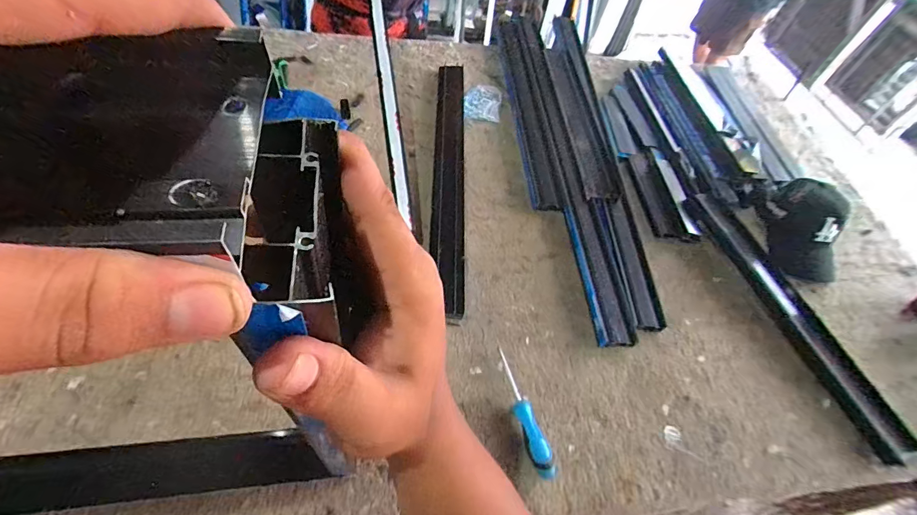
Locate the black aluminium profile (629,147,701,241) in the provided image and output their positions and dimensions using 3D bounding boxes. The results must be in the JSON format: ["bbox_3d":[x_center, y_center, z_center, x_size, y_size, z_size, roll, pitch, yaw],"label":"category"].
[{"bbox_3d":[0.471,-0.153,0.962,0.087,0.028,0.279,2,56,-9],"label":"black aluminium profile"}]

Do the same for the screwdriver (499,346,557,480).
[{"bbox_3d":[0.100,0.243,0.657,0.032,0.028,0.203,-13,59,-18],"label":"screwdriver"}]

